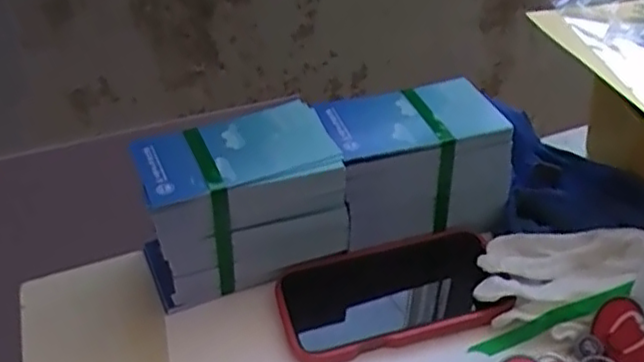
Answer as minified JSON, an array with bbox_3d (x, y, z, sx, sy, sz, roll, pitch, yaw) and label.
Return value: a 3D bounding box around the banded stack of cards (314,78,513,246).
[{"bbox_3d":[0.073,-0.017,0.530,0.139,0.085,0.095,-12,39,-12],"label":"banded stack of cards"}]

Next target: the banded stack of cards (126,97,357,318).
[{"bbox_3d":[-0.063,0.017,0.495,0.144,0.102,0.088,-15,40,-15],"label":"banded stack of cards"}]

